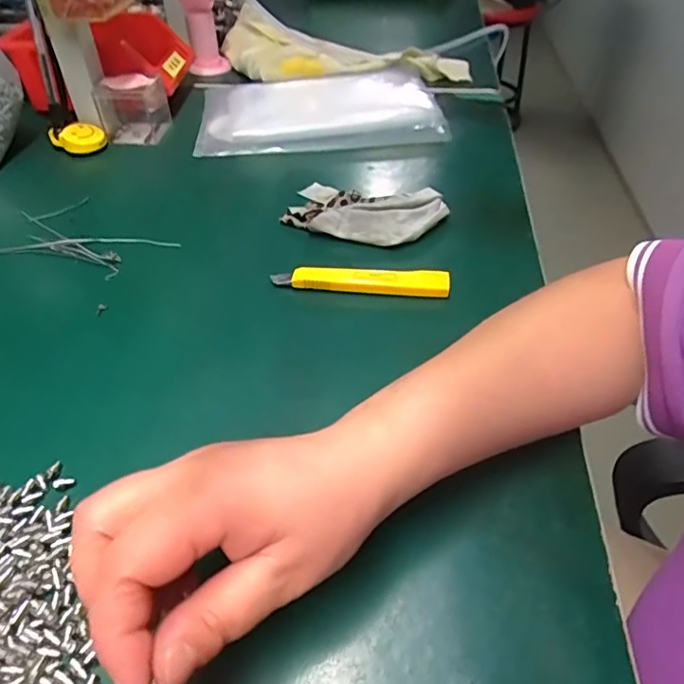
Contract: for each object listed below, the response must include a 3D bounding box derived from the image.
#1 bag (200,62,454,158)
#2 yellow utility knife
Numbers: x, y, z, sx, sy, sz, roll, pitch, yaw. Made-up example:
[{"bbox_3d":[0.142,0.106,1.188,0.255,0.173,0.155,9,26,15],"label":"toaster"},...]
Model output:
[{"bbox_3d":[-0.028,-0.263,0.611,0.259,0.022,0.183,-3,44,-3],"label":"bag"},{"bbox_3d":[0.013,-0.046,0.397,0.126,0.010,0.022,2,45,3],"label":"yellow utility knife"}]

